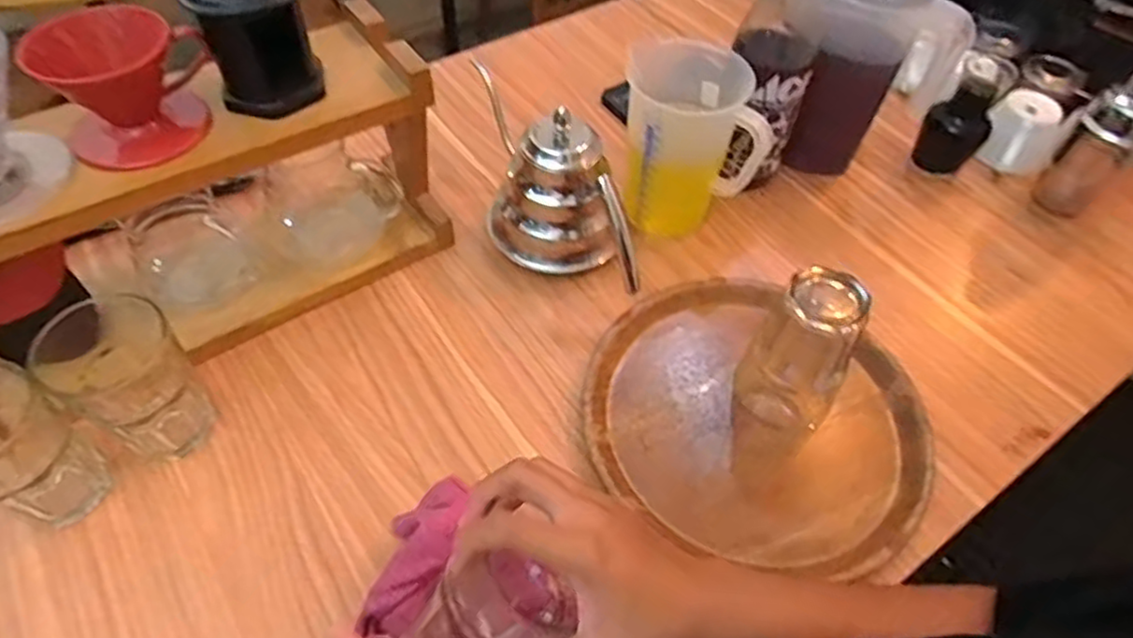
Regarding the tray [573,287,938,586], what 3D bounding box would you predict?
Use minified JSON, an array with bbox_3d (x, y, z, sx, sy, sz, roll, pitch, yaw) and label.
[{"bbox_3d":[0.165,0.085,0.604,0.287,0.022,0.256,30,57,18],"label":"tray"}]

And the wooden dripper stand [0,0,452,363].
[{"bbox_3d":[-0.325,-0.086,0.584,0.435,0.212,0.137,-30,60,-23],"label":"wooden dripper stand"}]

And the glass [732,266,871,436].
[{"bbox_3d":[0.197,0.029,0.569,0.080,0.131,0.073,2,53,-2],"label":"glass"}]

